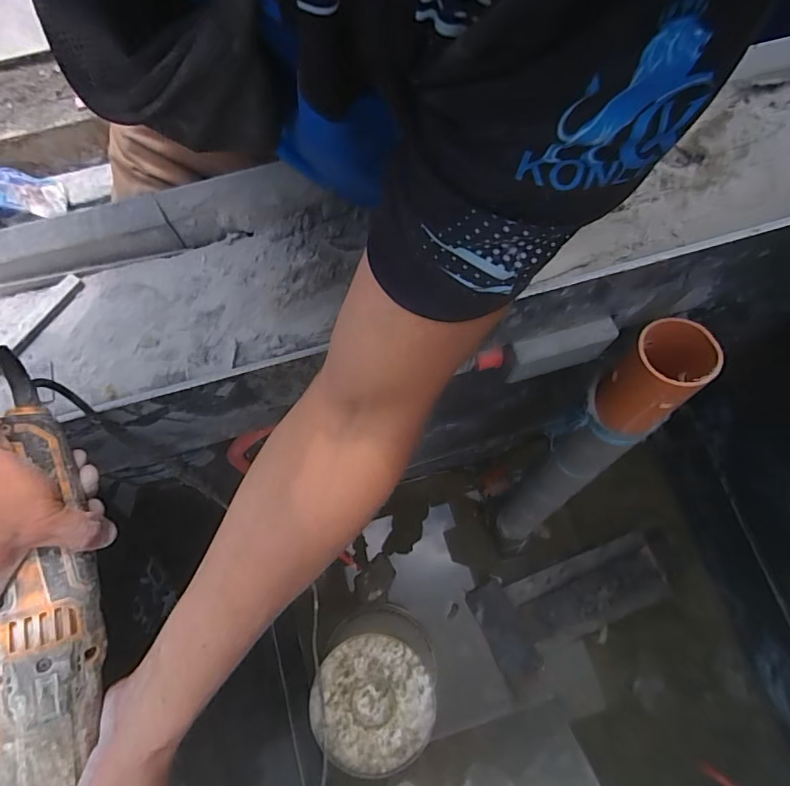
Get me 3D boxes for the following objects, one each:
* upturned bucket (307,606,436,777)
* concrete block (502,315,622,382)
[{"bbox_3d":[-0.042,0.692,1.198,0.271,0.330,0.281,0,72,1],"label":"upturned bucket"},{"bbox_3d":[0.180,-0.044,0.550,0.122,0.072,0.027,-15,72,-3],"label":"concrete block"}]

